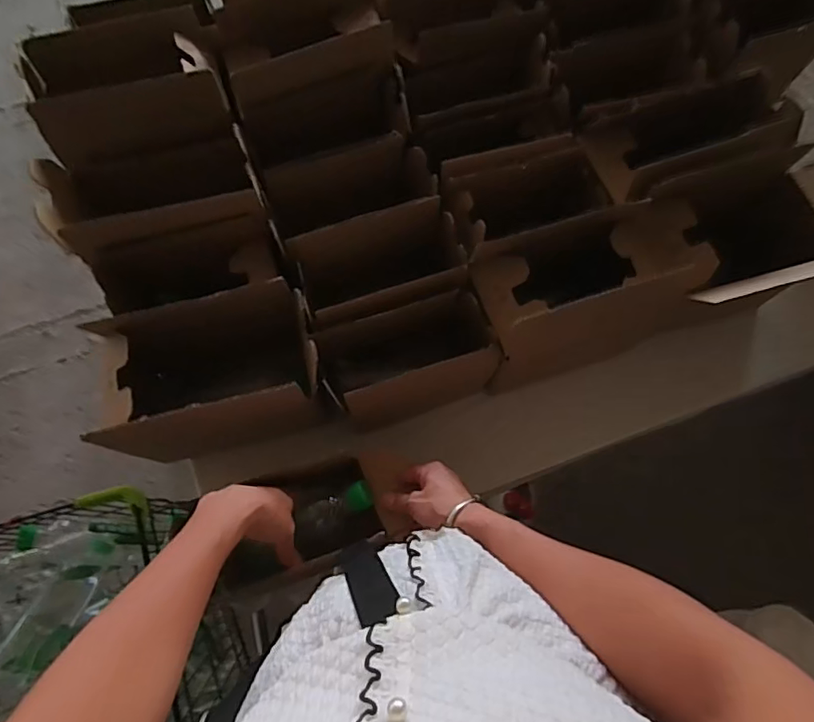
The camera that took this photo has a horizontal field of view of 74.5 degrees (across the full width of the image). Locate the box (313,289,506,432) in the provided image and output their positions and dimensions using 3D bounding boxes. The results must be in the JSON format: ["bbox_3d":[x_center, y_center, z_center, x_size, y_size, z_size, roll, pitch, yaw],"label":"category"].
[{"bbox_3d":[-0.002,0.006,0.692,0.220,0.167,0.122,-14,75,-4],"label":"box"}]

